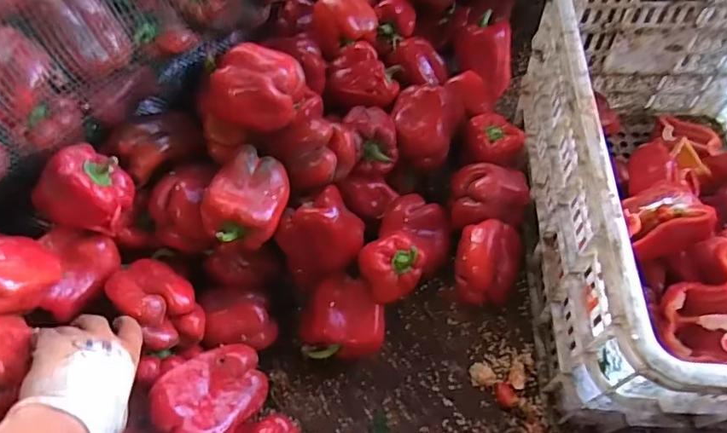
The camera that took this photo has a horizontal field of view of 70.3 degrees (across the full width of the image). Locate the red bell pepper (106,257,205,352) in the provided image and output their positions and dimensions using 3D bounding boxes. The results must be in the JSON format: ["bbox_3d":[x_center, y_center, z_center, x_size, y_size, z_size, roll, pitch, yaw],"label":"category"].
[{"bbox_3d":[-0.250,0.103,0.615,0.122,0.063,0.082,34,40,31],"label":"red bell pepper"}]

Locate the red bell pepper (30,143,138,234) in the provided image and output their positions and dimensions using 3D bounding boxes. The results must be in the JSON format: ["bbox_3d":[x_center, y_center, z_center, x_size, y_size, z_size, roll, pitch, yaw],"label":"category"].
[{"bbox_3d":[-0.313,-0.034,0.600,0.094,0.074,0.077,33,26,-8],"label":"red bell pepper"}]

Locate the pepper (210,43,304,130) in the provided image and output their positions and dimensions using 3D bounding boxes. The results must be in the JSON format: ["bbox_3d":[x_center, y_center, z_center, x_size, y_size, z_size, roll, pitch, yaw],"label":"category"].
[{"bbox_3d":[-0.129,-0.145,0.630,0.097,0.090,0.097,11,62,8],"label":"pepper"}]

